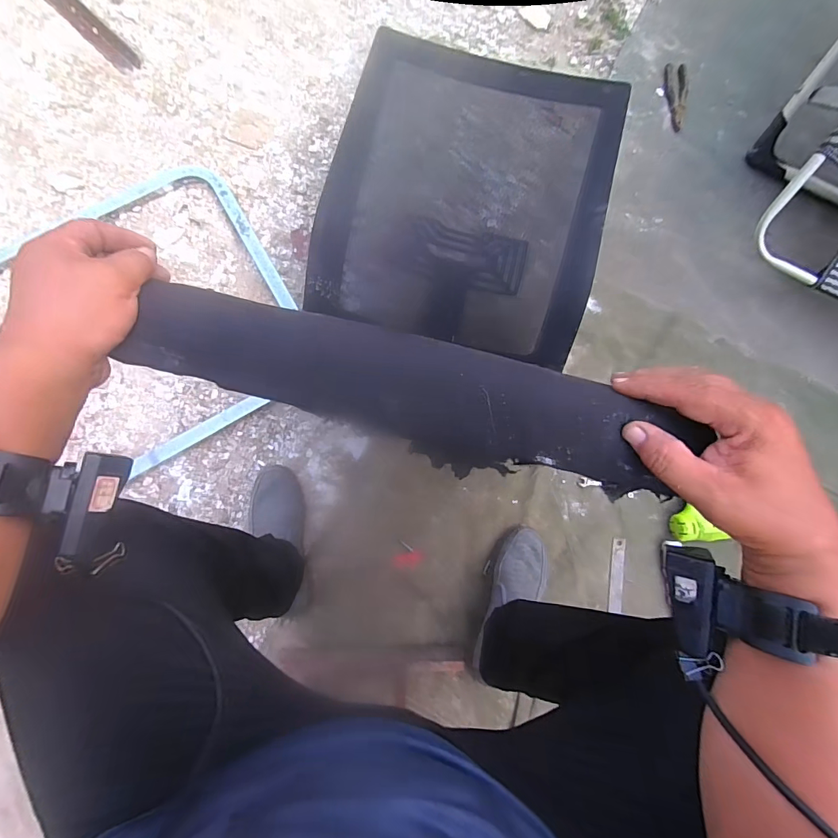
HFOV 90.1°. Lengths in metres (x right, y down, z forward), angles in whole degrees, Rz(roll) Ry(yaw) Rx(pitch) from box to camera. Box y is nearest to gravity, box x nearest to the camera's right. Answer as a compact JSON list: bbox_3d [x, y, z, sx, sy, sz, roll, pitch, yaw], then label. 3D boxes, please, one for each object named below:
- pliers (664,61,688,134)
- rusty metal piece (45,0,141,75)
[{"bbox_3d":[0.575,-0.718,0.930,0.051,0.009,0.166,3,82,-2],"label":"pliers"},{"bbox_3d":[-0.747,-0.887,0.939,0.347,0.018,0.054,45,83,5],"label":"rusty metal piece"}]

